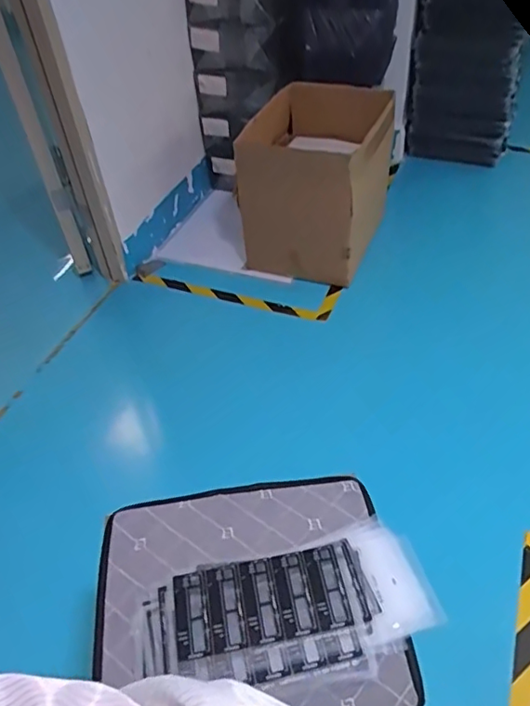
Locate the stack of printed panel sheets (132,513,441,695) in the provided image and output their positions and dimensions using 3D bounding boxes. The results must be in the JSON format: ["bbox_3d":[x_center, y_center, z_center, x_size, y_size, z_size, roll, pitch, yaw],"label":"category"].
[{"bbox_3d":[0.023,0.273,0.593,0.301,0.020,0.140,-15,45,-8],"label":"stack of printed panel sheets"}]

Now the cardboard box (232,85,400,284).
[{"bbox_3d":[0.177,-0.531,1.761,0.372,0.403,0.510,13,48,19],"label":"cardboard box"}]

